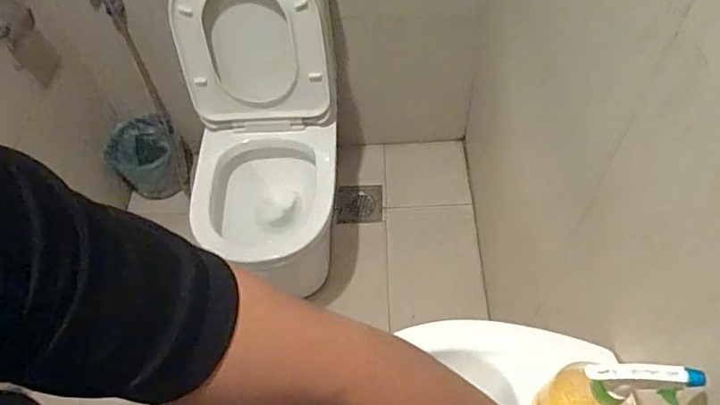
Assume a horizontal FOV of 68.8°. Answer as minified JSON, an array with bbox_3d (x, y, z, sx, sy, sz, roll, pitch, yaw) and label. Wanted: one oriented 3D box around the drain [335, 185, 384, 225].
[{"bbox_3d":[-0.003,0.001,1.911,0.171,0.019,0.161,-4,55,2],"label":"drain"}]

